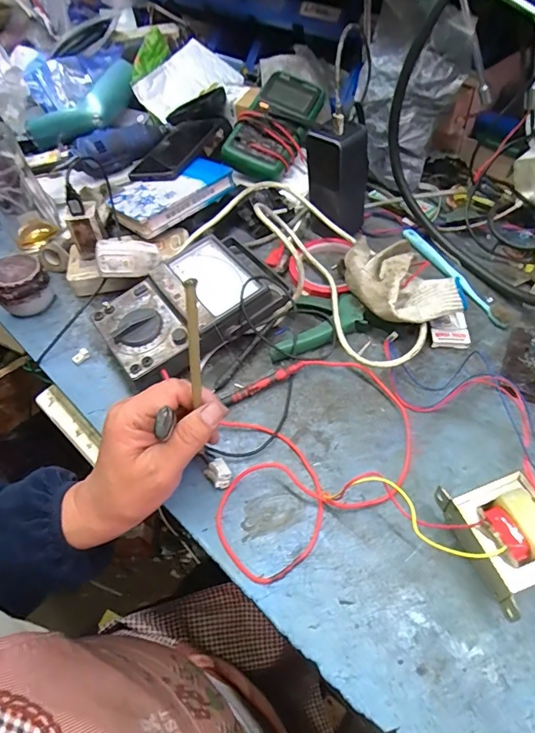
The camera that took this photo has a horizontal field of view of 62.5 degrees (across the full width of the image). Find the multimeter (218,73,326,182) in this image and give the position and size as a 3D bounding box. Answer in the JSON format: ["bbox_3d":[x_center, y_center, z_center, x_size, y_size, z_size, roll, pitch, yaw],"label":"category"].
[{"bbox_3d":[0.013,-0.346,0.632,0.093,0.063,0.181,25,59,22],"label":"multimeter"}]

